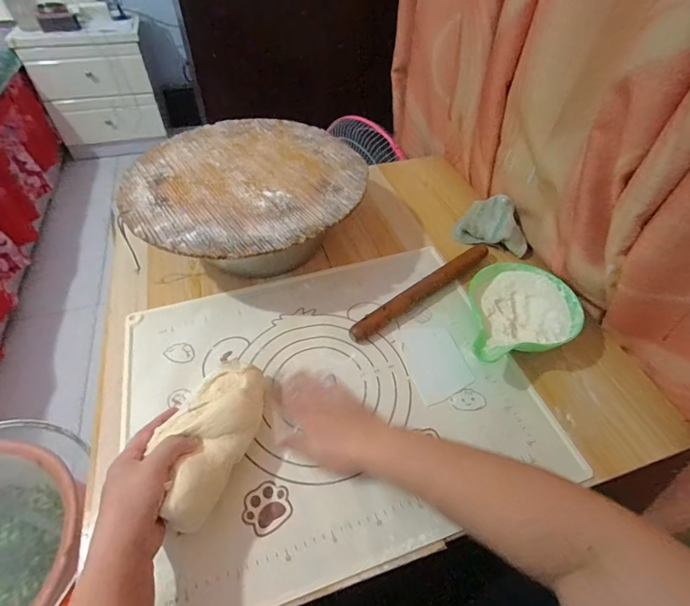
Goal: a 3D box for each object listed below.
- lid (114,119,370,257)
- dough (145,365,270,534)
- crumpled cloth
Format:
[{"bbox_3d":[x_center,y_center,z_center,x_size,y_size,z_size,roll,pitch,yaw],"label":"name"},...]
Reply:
[{"bbox_3d":[-0.149,-0.196,0.585,0.351,0.007,0.344,0,50,-1],"label":"lid"},{"bbox_3d":[-0.139,0.136,0.402,0.079,0.054,0.181,9,40,5],"label":"dough"},{"bbox_3d":[0.269,-0.144,0.678,0.123,0.054,0.091,20,52,15],"label":"crumpled cloth"}]

